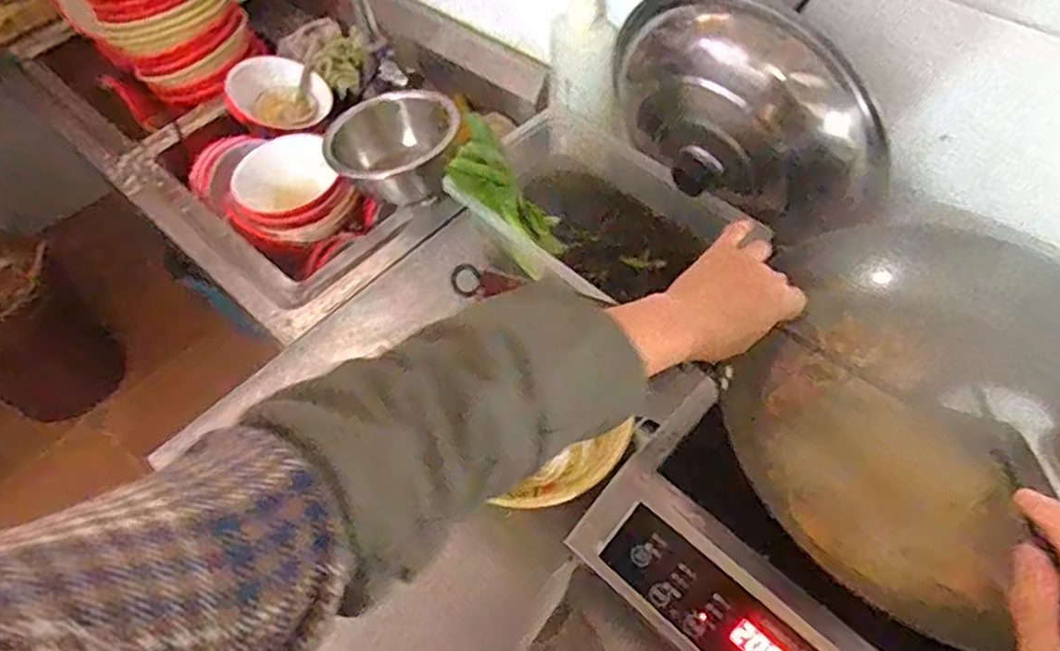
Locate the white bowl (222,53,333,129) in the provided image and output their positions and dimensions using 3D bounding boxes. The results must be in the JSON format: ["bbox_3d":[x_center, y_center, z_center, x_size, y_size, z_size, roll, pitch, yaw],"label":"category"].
[{"bbox_3d":[-0.419,-0.388,1.124,0.154,0.061,0.152,-2,54,3],"label":"white bowl"}]

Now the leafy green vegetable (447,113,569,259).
[{"bbox_3d":[-0.028,-0.163,0.809,0.090,0.059,0.192,-45,103,-25],"label":"leafy green vegetable"}]

